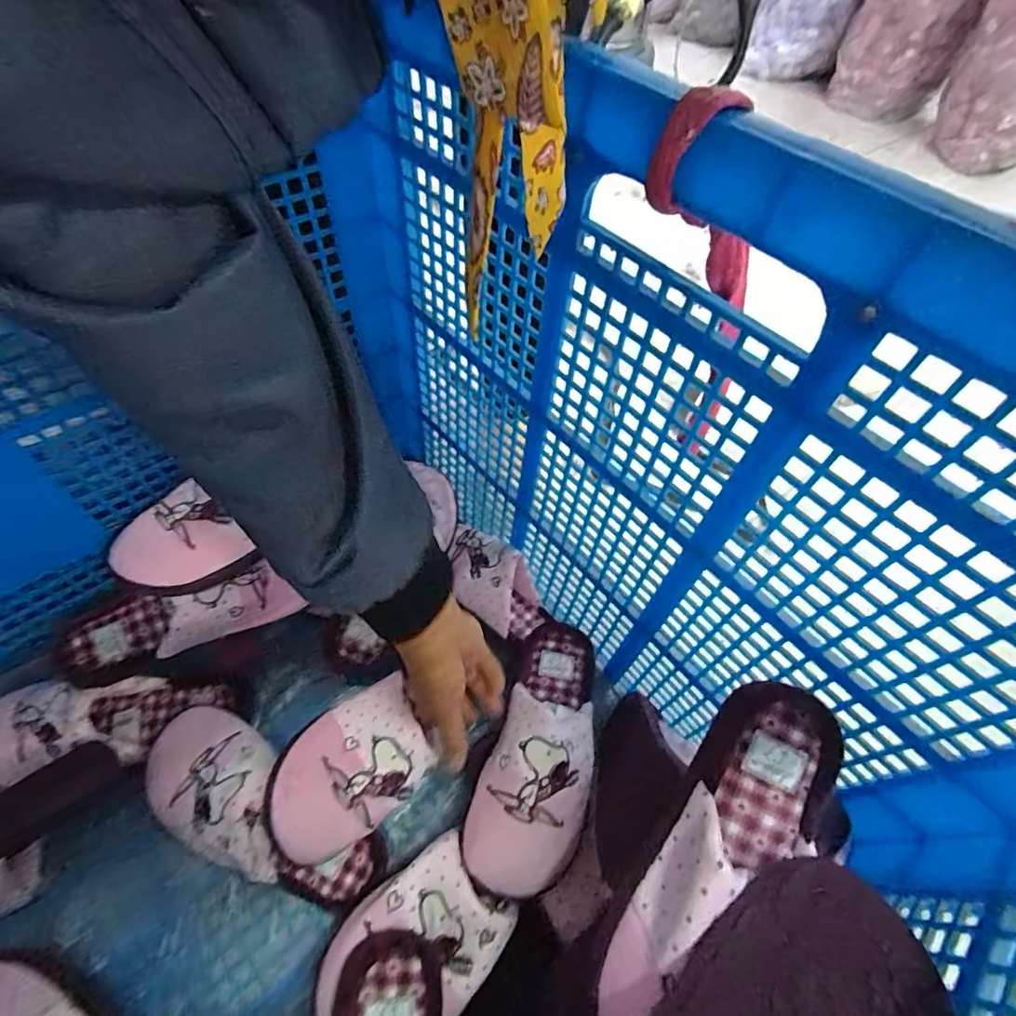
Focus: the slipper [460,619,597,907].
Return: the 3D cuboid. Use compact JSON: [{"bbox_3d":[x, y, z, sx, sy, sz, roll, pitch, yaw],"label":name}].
[{"bbox_3d":[0.037,0.208,0.489,0.099,0.079,0.239,15,42,6],"label":"slipper"}]

